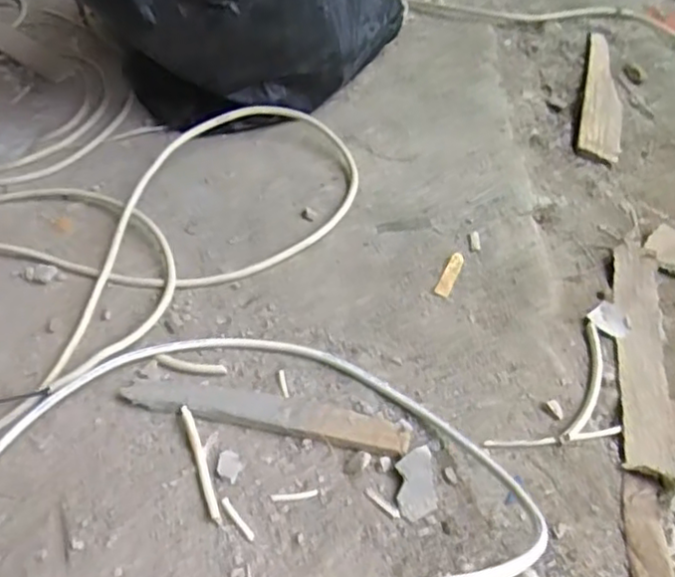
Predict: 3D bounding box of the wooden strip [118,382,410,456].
[{"bbox_3d":[-0.067,0.110,0.633,0.260,0.014,0.037,10,48,10],"label":"wooden strip"}]

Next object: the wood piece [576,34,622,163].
[{"bbox_3d":[0.384,-0.285,1.006,0.057,0.012,0.308,13,49,12],"label":"wood piece"}]

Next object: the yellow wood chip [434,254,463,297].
[{"bbox_3d":[0.120,-0.015,0.742,0.017,0.004,0.062,19,50,17],"label":"yellow wood chip"}]

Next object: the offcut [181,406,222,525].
[{"bbox_3d":[-0.117,0.150,0.602,0.010,0.007,0.112,-16,50,-14],"label":"offcut"}]

